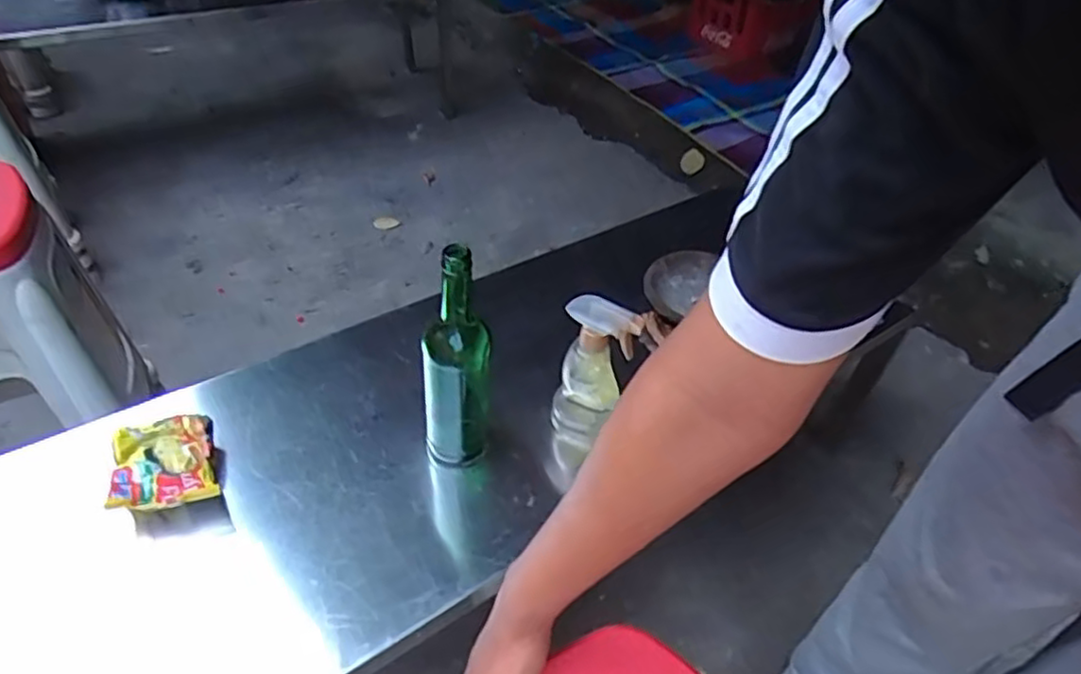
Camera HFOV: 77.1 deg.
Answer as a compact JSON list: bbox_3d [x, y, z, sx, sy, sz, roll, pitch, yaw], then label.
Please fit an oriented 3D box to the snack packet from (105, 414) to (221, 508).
[{"bbox_3d":[-0.381,0.131,0.692,0.092,0.033,0.101,-15,49,-17],"label":"snack packet"}]

